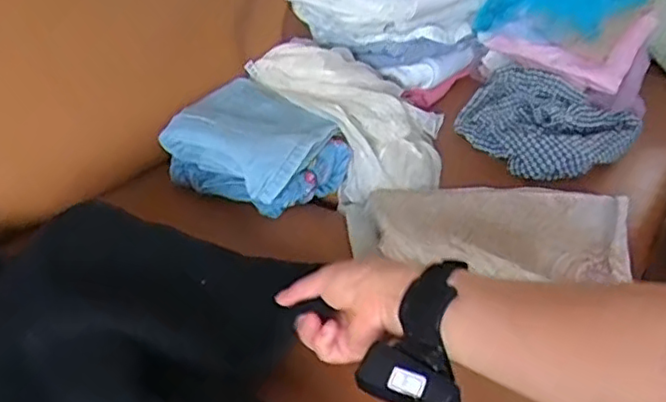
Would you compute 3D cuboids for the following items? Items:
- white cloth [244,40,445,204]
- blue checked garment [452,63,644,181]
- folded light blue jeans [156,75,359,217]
[{"bbox_3d":[0.029,-0.124,0.865,0.187,0.045,0.303,-26,59,-29],"label":"white cloth"},{"bbox_3d":[0.270,-0.118,0.827,0.174,0.085,0.162,-13,35,-14],"label":"blue checked garment"},{"bbox_3d":[-0.087,-0.066,0.796,0.186,0.090,0.162,24,43,36],"label":"folded light blue jeans"}]

